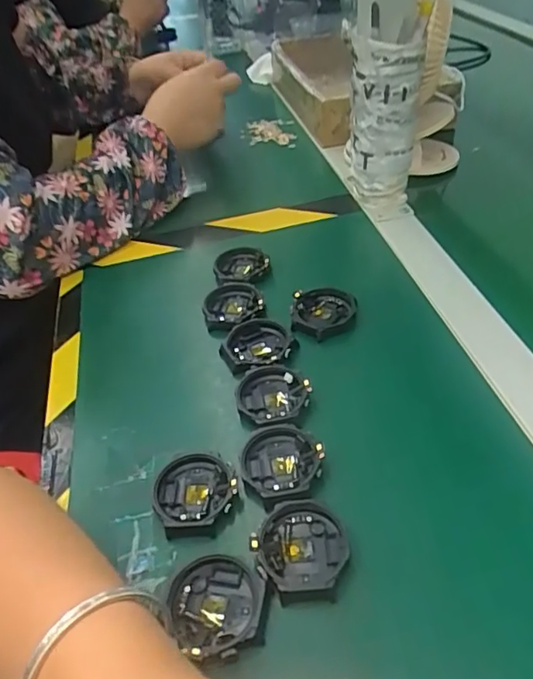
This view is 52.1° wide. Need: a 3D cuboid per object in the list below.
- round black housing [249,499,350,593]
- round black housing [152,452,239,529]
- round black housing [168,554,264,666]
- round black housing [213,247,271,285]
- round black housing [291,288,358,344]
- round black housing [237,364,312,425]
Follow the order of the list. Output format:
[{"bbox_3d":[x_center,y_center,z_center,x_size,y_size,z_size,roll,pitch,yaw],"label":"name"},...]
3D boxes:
[{"bbox_3d":[0.020,0.111,0.293,0.047,0.012,0.049,-4,42,4],"label":"round black housing"},{"bbox_3d":[-0.043,0.089,0.325,0.047,0.011,0.047,-4,42,4],"label":"round black housing"},{"bbox_3d":[-0.025,0.135,0.277,0.047,0.011,0.045,-10,42,-3],"label":"round black housing"},{"bbox_3d":[-0.024,-0.065,0.488,0.046,0.015,0.052,15,47,23],"label":"round black housing"},{"bbox_3d":[0.045,-0.021,0.429,0.049,0.010,0.055,1,43,10],"label":"round black housing"},{"bbox_3d":[0.005,0.036,0.372,0.050,0.013,0.045,0,43,9],"label":"round black housing"}]

